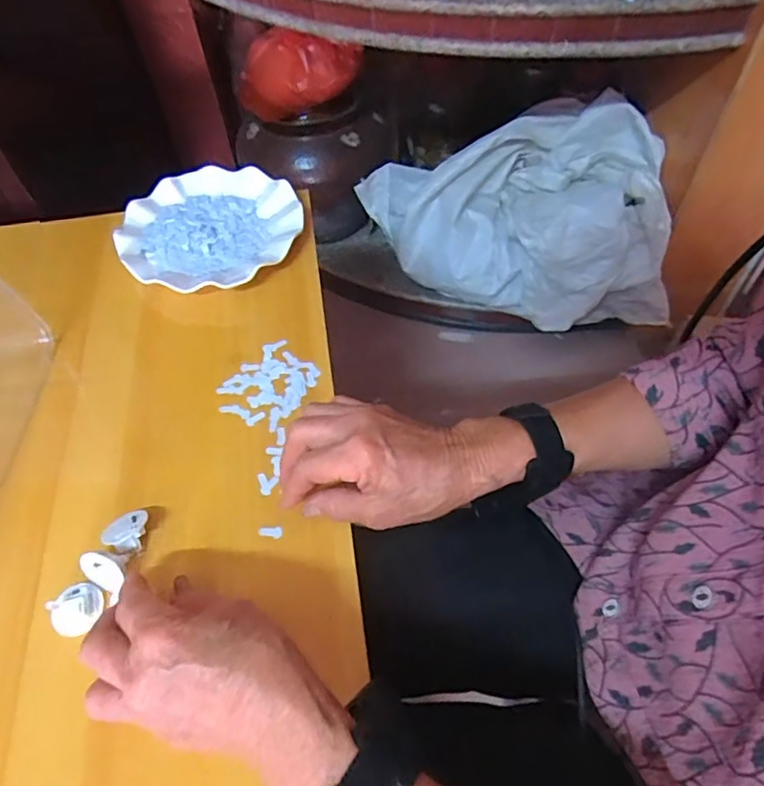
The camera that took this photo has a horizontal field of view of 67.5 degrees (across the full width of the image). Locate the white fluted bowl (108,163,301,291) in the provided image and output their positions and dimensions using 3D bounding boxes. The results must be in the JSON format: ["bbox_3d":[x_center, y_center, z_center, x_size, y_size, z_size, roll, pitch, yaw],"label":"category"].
[{"bbox_3d":[-0.177,-0.171,0.599,0.179,0.027,0.177,-1,55,2],"label":"white fluted bowl"}]

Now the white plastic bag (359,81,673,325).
[{"bbox_3d":[0.222,-0.311,1.018,0.504,0.255,0.305,-2,55,1],"label":"white plastic bag"}]

